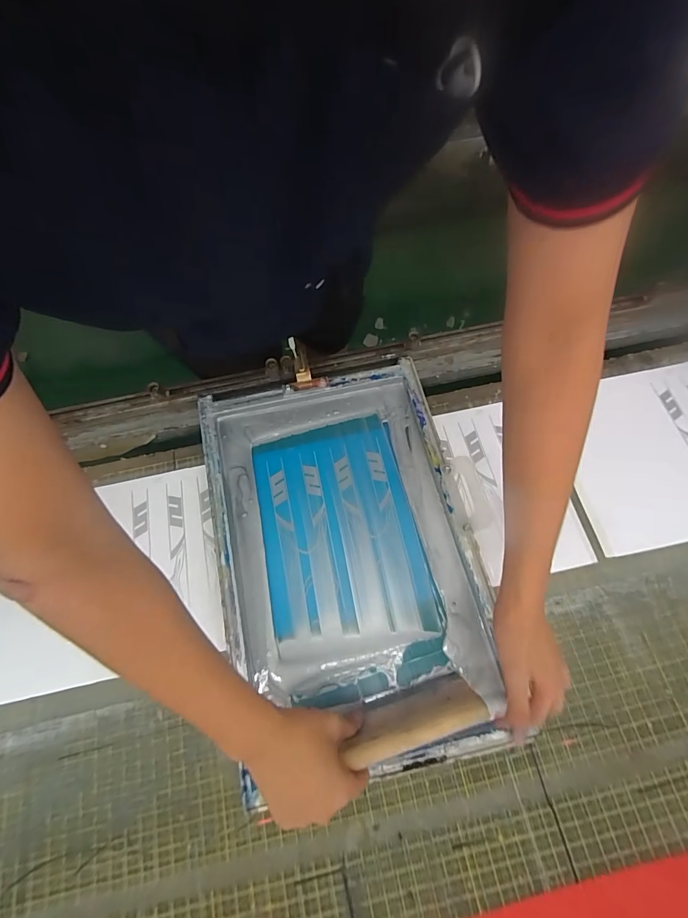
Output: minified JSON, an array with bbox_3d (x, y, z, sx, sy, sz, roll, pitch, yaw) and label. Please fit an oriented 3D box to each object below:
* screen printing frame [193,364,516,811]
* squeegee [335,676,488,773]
[{"bbox_3d":[-0.005,0.134,0.623,0.389,0.034,0.592,-12,70,-4],"label":"screen printing frame"},{"bbox_3d":[0.083,0.320,0.484,0.160,0.106,0.038,-18,70,-6],"label":"squeegee"}]

